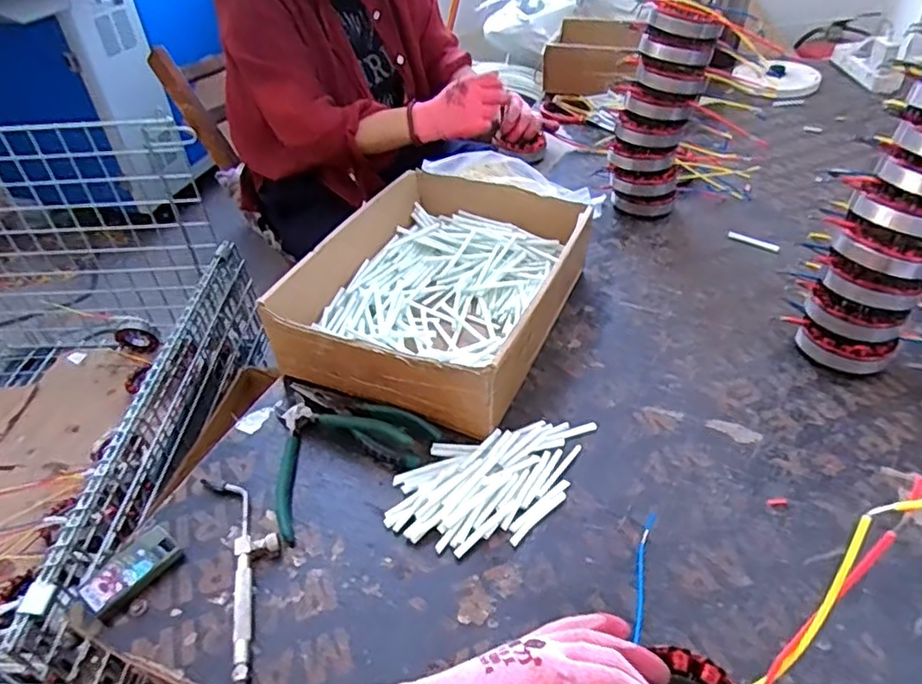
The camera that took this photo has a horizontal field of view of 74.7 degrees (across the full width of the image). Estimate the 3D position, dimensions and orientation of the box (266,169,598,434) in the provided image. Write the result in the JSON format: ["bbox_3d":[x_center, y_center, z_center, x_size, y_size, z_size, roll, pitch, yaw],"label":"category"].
[{"bbox_3d":[-0.011,-0.070,0.651,0.240,0.082,0.337,16,45,22],"label":"box"}]

